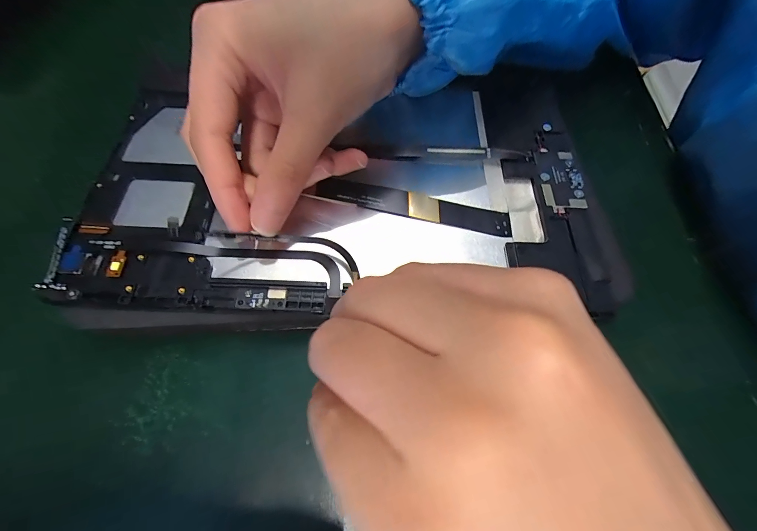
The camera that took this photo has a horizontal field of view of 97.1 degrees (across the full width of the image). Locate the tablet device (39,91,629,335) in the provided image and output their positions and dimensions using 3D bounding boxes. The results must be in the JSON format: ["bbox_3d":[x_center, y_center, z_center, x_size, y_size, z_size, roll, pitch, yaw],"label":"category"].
[{"bbox_3d":[-0.017,-0.035,0.169,0.238,0.018,0.132,-2,65,-3],"label":"tablet device"}]

